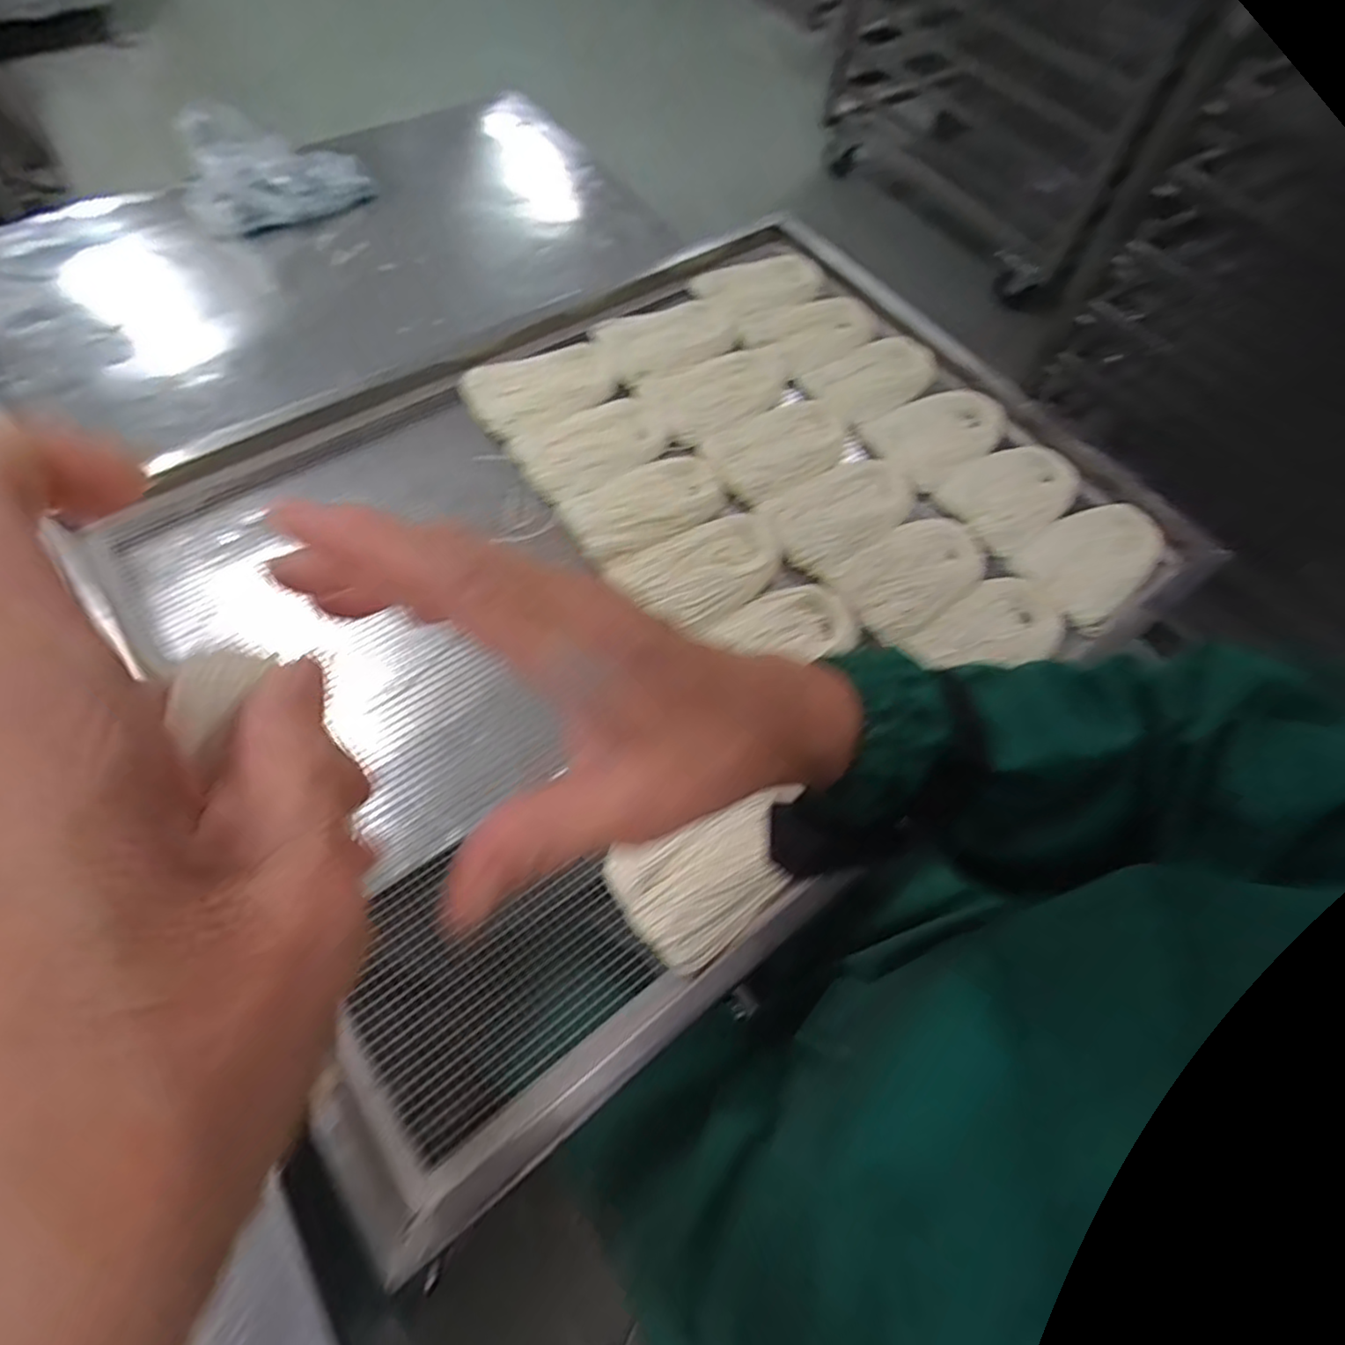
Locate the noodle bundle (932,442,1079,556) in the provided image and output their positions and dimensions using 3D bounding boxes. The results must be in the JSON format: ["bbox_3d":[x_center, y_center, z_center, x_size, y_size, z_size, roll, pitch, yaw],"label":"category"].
[{"bbox_3d":[0.314,-0.165,0.638,0.147,0.019,0.089,-35,69,-19],"label":"noodle bundle"}]

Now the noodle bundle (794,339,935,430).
[{"bbox_3d":[0.200,-0.296,0.690,0.143,0.015,0.080,-33,69,-18],"label":"noodle bundle"}]

